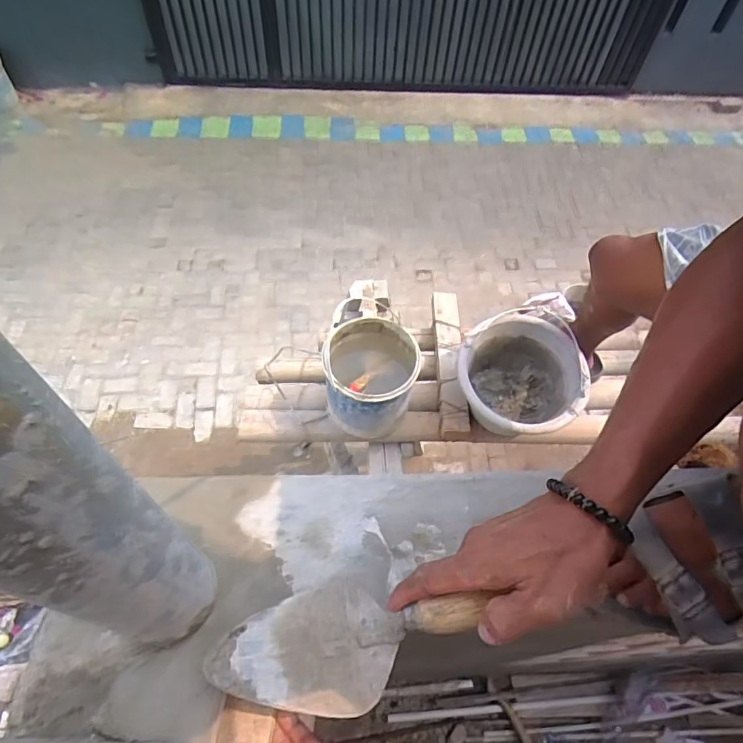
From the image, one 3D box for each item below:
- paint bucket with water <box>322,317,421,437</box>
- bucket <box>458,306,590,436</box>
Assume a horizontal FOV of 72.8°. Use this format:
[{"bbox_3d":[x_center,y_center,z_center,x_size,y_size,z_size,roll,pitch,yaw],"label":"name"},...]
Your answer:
[{"bbox_3d":[-0.002,0.019,1.015,0.174,0.179,0.174,2,57,-3],"label":"paint bucket with water"},{"bbox_3d":[0.298,0.015,1.033,0.236,0.162,0.253,2,57,-3],"label":"bucket"}]

